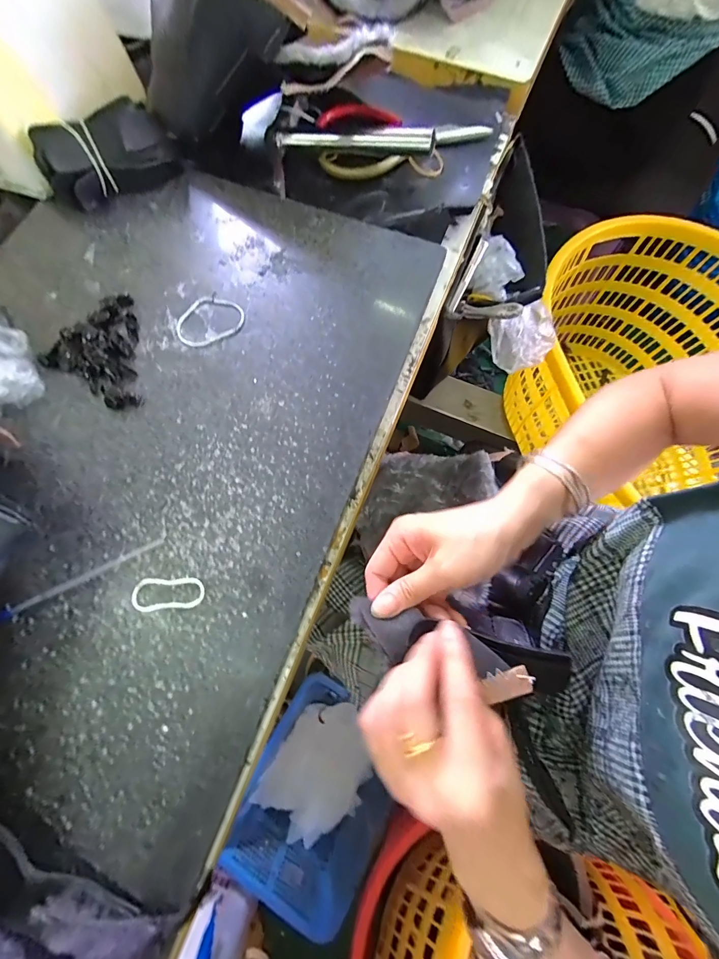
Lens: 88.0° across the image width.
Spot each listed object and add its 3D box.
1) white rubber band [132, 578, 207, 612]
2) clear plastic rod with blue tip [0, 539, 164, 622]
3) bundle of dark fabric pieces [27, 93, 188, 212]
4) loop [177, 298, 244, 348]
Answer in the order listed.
[{"bbox_3d":[-0.137,0.081,0.266,0.050,0.004,0.022,-5,72,-2],"label":"white rubber band"},{"bbox_3d":[-0.200,0.073,0.268,0.119,0.004,0.010,-25,74,-8],"label":"clear plastic rod with blue tip"},{"bbox_3d":[-0.235,-0.304,0.350,0.118,0.052,0.067,-34,75,-11],"label":"bundle of dark fabric pieces"},{"bbox_3d":[-0.135,-0.144,0.334,0.060,0.004,0.048,-23,74,-7],"label":"loop"}]

